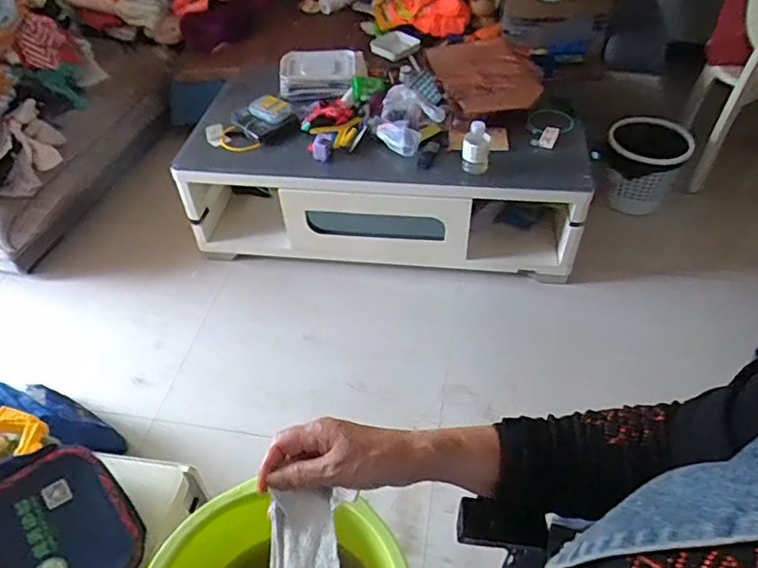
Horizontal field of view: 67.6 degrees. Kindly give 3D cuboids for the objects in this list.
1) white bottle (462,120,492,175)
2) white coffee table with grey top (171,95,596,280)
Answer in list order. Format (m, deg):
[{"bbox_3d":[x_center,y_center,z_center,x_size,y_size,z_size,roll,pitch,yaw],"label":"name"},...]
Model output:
[{"bbox_3d":[0.280,-0.386,1.628,0.081,0.166,0.065,4,47,7],"label":"white bottle"},{"bbox_3d":[0.032,-0.332,1.924,1.246,0.399,0.458,5,47,7],"label":"white coffee table with grey top"}]

